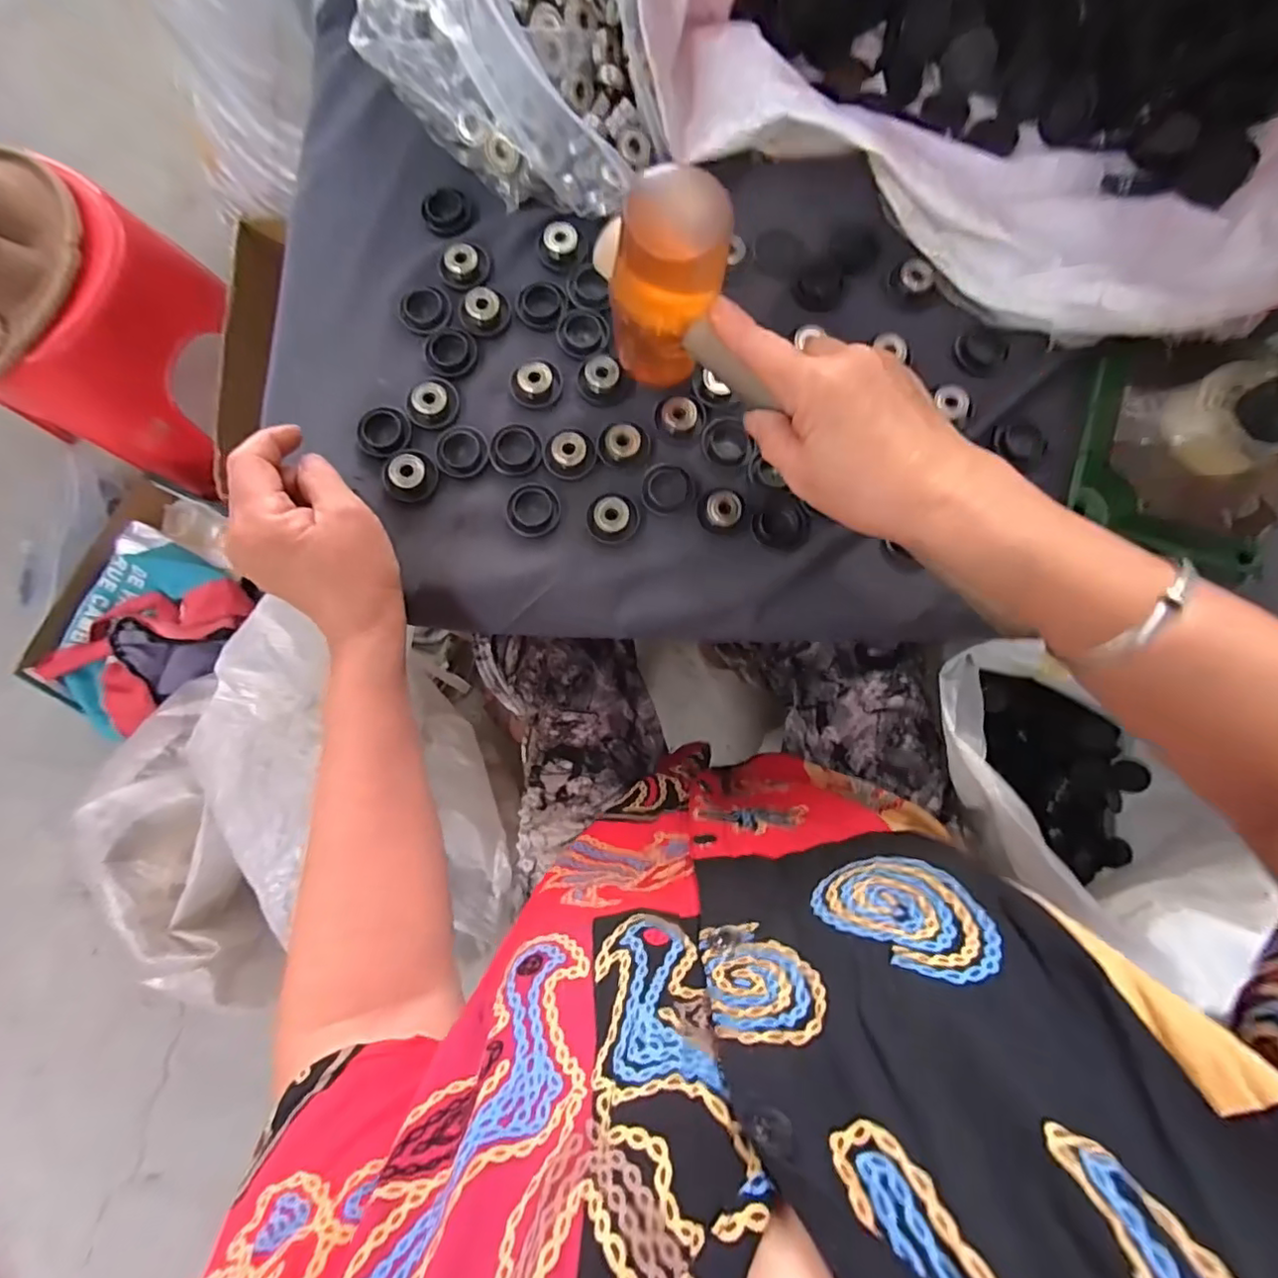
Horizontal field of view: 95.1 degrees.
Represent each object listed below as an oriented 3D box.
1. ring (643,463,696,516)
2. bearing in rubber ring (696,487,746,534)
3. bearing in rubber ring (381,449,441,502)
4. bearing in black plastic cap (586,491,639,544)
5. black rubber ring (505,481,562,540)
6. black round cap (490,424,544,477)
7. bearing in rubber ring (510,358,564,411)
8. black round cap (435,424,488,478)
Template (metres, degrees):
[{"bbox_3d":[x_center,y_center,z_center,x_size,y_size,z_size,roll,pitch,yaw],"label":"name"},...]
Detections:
[{"bbox_3d":[0.019,-0.094,0.365,0.034,0.010,0.032,0,83,-2],"label":"ring"},{"bbox_3d":[0.050,-0.080,0.360,0.028,0.009,0.026,0,83,-2],"label":"bearing in rubber ring"},{"bbox_3d":[-0.141,-0.101,0.359,0.032,0.008,0.031,0,83,-2],"label":"bearing in rubber ring"},{"bbox_3d":[-0.016,-0.076,0.362,0.032,0.007,0.031,0,83,-2],"label":"bearing in black plastic cap"},{"bbox_3d":[-0.066,-0.082,0.366,0.033,0.004,0.036,0,83,-2],"label":"black rubber ring"},{"bbox_3d":[-0.078,-0.120,0.371,0.032,0.008,0.031,0,83,-2],"label":"black round cap"},{"bbox_3d":[-0.067,-0.164,0.373,0.033,0.015,0.029,29,83,2],"label":"bearing in rubber ring"},{"bbox_3d":[-0.110,-0.117,0.361,0.031,0.004,0.034,-32,85,-5],"label":"black round cap"}]

